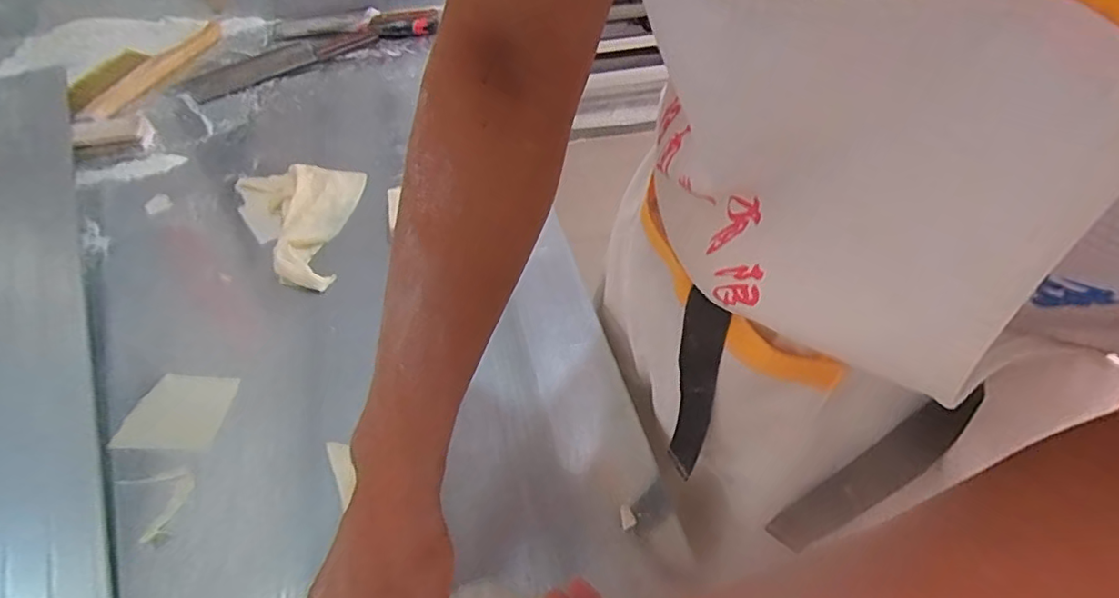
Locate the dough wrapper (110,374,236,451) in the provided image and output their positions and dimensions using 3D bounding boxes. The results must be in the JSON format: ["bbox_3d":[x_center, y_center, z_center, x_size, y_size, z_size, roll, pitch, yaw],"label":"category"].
[{"bbox_3d":[-0.350,0.103,0.526,0.079,0.005,0.076,8,49,-3],"label":"dough wrapper"}]

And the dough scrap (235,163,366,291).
[{"bbox_3d":[-0.337,-0.096,0.698,0.155,0.022,0.207,-1,47,-3],"label":"dough scrap"}]

